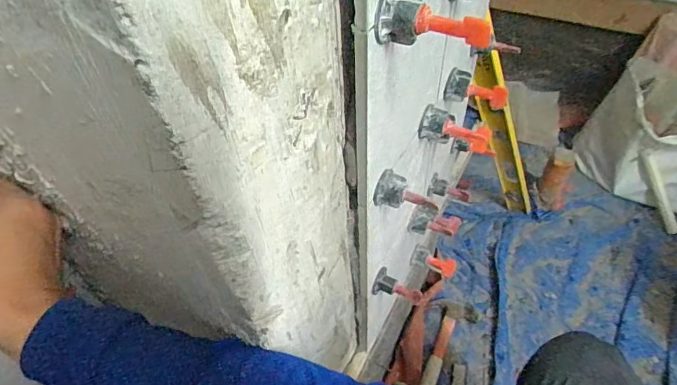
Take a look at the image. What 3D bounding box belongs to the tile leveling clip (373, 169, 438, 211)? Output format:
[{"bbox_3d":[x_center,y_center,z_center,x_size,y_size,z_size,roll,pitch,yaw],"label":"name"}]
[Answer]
[{"bbox_3d":[0.055,0.000,0.358,0.049,0.023,0.023,13,51,14],"label":"tile leveling clip"}]

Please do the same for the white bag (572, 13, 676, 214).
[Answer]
[{"bbox_3d":[0.816,-0.148,1.109,0.219,0.367,0.346,-33,55,-23],"label":"white bag"}]

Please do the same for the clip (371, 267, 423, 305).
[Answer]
[{"bbox_3d":[0.063,0.101,0.473,0.053,0.024,0.028,24,54,6],"label":"clip"}]

